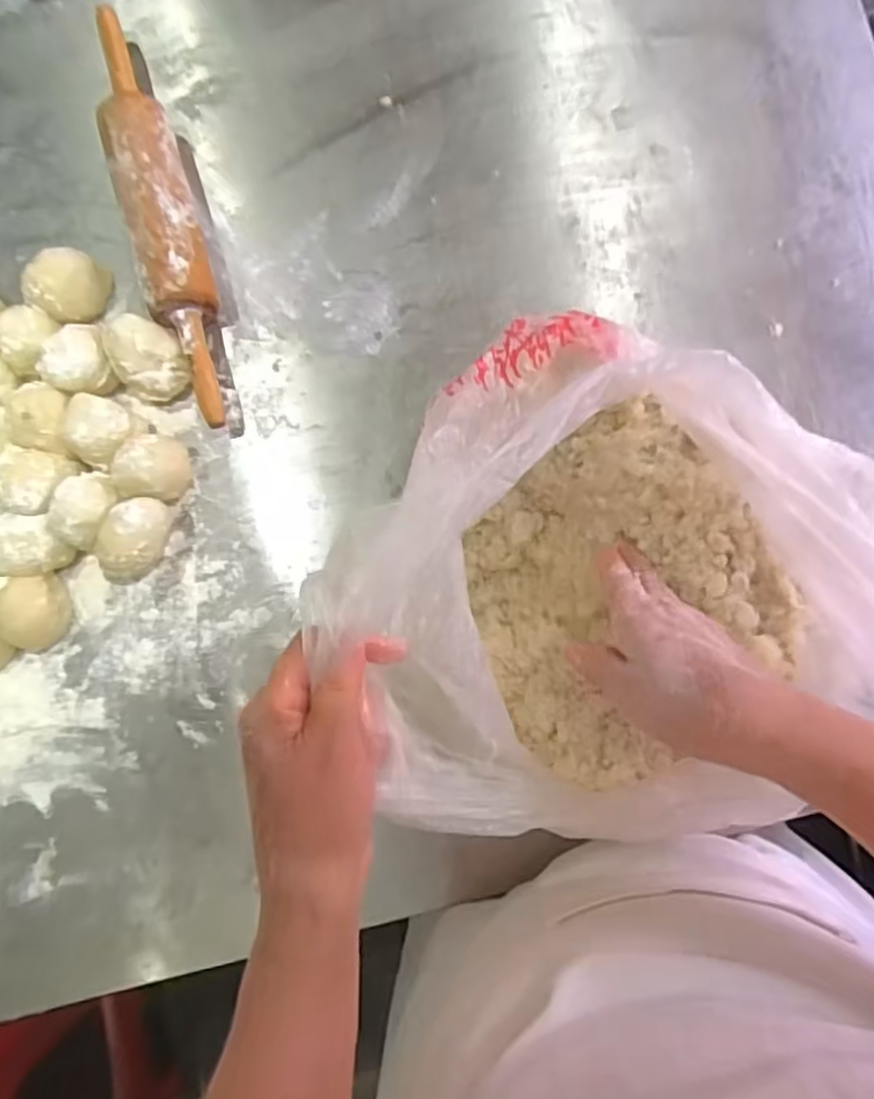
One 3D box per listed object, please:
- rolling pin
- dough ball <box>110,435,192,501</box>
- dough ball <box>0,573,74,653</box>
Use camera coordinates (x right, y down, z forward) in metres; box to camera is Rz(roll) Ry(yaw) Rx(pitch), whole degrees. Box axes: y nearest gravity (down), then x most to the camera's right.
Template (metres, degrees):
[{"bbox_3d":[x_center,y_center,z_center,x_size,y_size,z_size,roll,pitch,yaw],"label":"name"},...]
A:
[{"bbox_3d":[-0.210,-0.257,0.558,0.054,0.059,0.333,-19,86,3],"label":"rolling pin"},{"bbox_3d":[-0.215,-0.060,0.550,0.052,0.057,0.044,2,88,5],"label":"dough ball"},{"bbox_3d":[-0.309,0.049,0.554,0.049,0.047,0.058,-5,87,4],"label":"dough ball"}]

